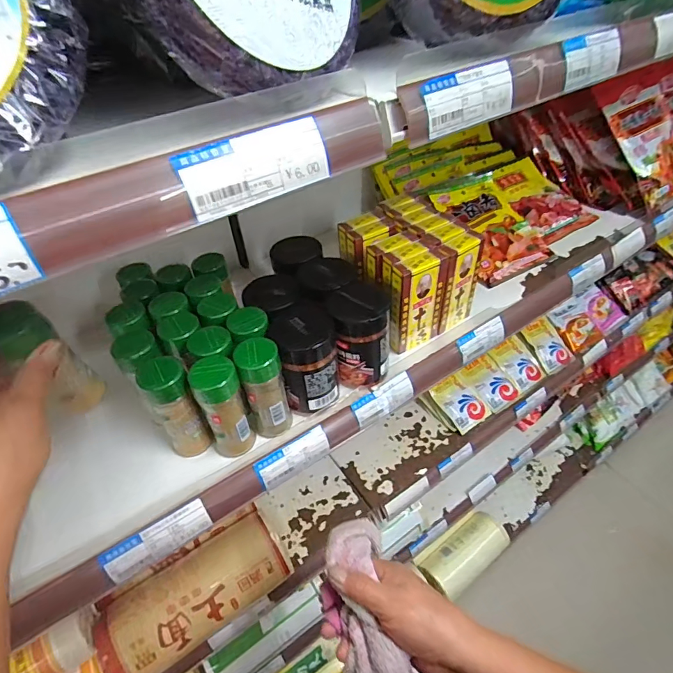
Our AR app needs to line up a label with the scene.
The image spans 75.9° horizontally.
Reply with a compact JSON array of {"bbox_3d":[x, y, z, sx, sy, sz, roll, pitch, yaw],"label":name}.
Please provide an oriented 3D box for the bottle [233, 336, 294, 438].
[{"bbox_3d":[-0.070,0.054,0.428,0.040,0.109,0.038,-13,45,-9],"label":"bottle"}]

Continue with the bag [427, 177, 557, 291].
[{"bbox_3d":[0.233,-0.170,0.662,0.137,0.018,0.179,-23,69,-20],"label":"bag"}]

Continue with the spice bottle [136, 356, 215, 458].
[{"bbox_3d":[-0.150,0.072,0.412,0.038,0.115,0.037,-27,48,-22],"label":"spice bottle"}]

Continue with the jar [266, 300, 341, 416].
[{"bbox_3d":[-0.030,0.023,0.454,0.062,0.095,0.071,-13,45,-9],"label":"jar"}]

